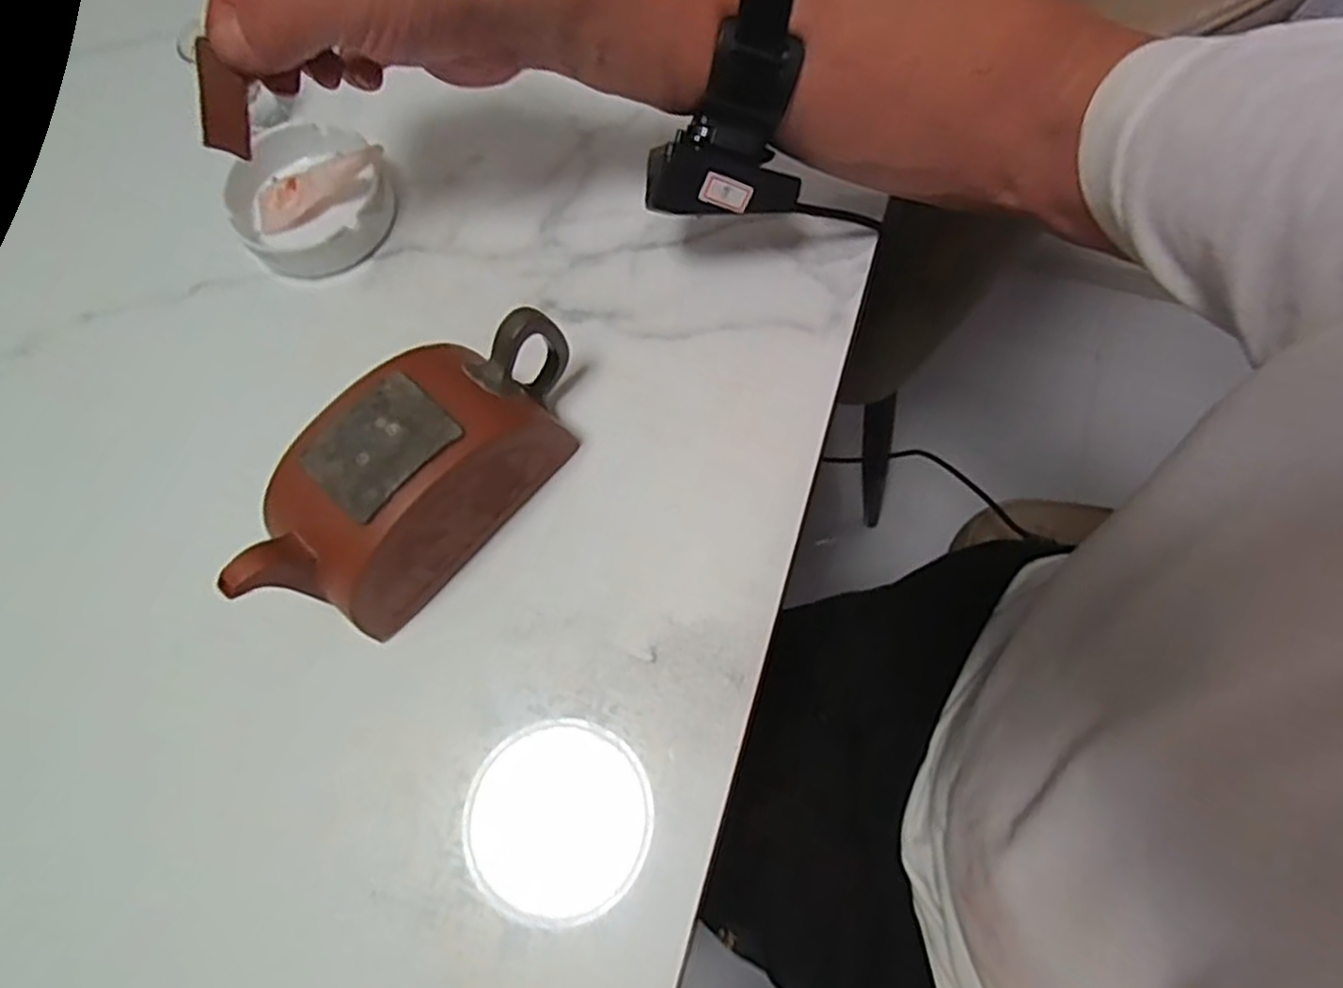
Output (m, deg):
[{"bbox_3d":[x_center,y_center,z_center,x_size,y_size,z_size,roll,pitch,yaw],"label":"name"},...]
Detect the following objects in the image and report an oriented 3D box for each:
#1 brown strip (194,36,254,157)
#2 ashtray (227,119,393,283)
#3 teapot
[{"bbox_3d":[-0.184,-0.162,0.304,0.018,0.040,0.004,4,31,-21],"label":"brown strip"},{"bbox_3d":[-0.203,-0.169,0.418,0.087,0.030,0.090,0,72,2],"label":"ashtray"},{"bbox_3d":[-0.107,-0.010,0.333,0.066,0.085,0.166,42,78,13],"label":"teapot"}]

